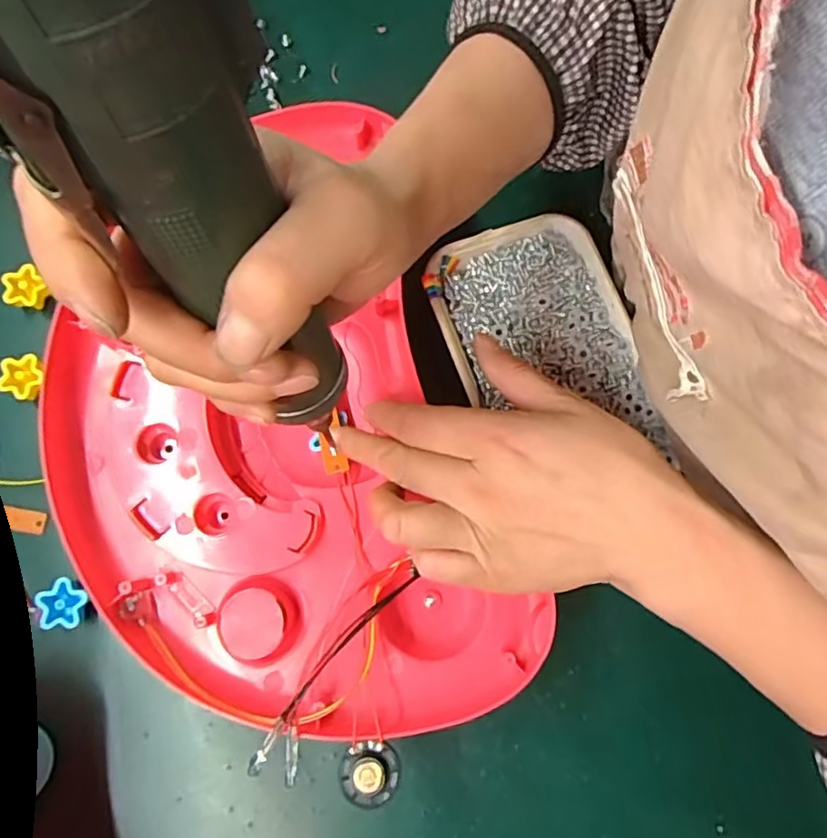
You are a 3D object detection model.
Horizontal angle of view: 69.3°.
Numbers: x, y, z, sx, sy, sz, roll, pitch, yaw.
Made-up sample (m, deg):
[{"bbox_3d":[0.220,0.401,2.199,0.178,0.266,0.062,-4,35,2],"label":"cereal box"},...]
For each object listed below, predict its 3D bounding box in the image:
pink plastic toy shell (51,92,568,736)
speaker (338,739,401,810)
[{"bbox_3d":[-0.085,-0.004,0.325,0.214,0.038,0.350,-19,77,-6],"label":"pink plastic toy shell"},{"bbox_3d":[-0.020,0.159,0.268,0.027,0.008,0.026,-4,77,-1],"label":"speaker"}]

